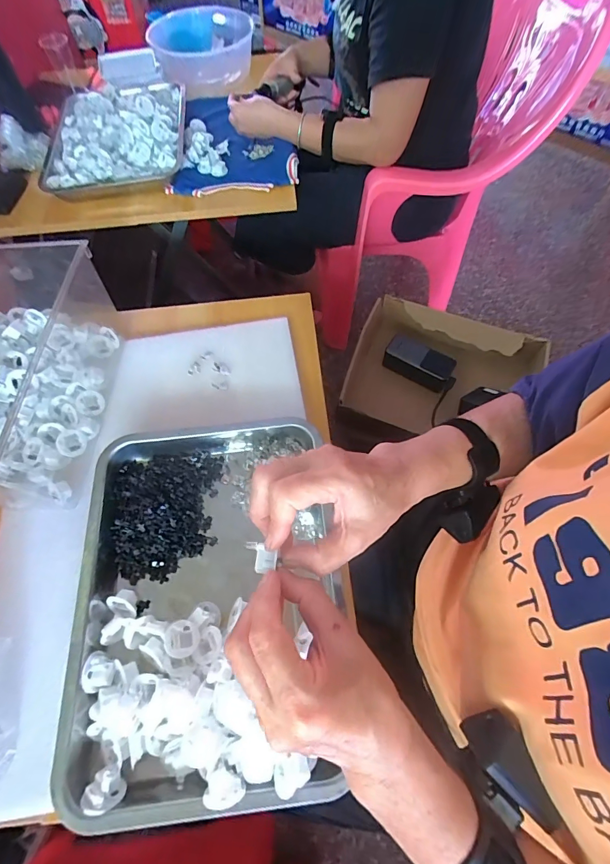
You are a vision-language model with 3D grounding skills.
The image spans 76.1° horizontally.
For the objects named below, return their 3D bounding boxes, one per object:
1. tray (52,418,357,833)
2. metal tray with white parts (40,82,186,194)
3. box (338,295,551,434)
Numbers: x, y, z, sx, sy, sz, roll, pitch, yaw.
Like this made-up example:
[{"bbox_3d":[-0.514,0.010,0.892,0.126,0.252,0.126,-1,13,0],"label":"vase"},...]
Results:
[{"bbox_3d":[-0.106,0.167,0.426,0.278,0.043,0.369,-6,62,-2],"label":"tray"},{"bbox_3d":[-0.403,-0.640,0.816,0.292,0.064,0.365,-6,62,-2],"label":"metal tray with white parts"},{"bbox_3d":[0.275,-0.122,0.798,0.362,0.102,0.238,19,64,11],"label":"box"}]

